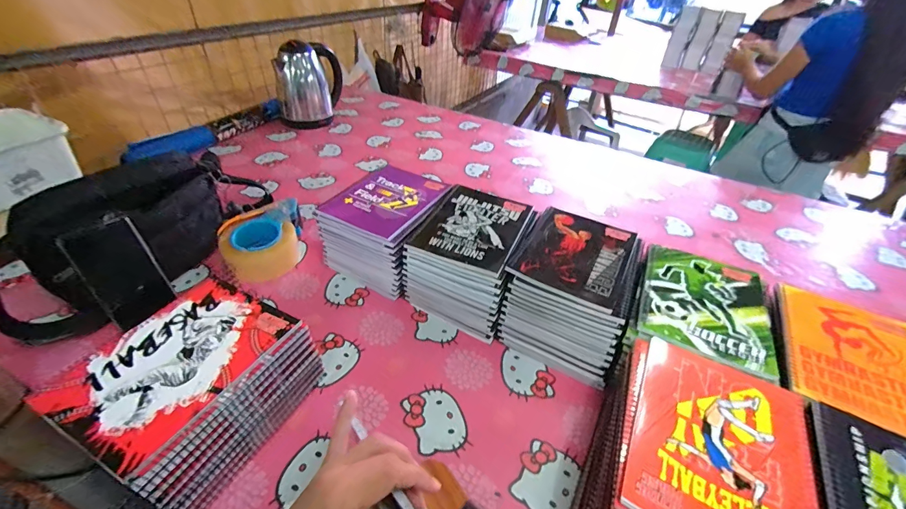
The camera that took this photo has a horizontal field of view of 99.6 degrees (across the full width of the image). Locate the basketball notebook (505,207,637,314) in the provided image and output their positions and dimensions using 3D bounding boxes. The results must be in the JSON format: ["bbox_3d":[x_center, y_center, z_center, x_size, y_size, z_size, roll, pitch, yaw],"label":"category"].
[{"bbox_3d":[0.185,-0.005,0.576,0.146,0.009,0.196,21,42,20],"label":"basketball notebook"}]

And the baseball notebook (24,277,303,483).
[{"bbox_3d":[-0.289,0.108,0.404,0.151,0.015,0.194,20,42,19],"label":"baseball notebook"}]

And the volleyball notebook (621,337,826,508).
[{"bbox_3d":[0.256,0.180,0.361,0.154,0.007,0.202,22,42,21],"label":"volleyball notebook"}]

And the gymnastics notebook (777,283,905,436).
[{"bbox_3d":[0.482,0.118,0.452,0.158,0.006,0.204,23,43,22],"label":"gymnastics notebook"}]

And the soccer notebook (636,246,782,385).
[{"bbox_3d":[0.336,0.062,0.512,0.151,0.007,0.200,20,42,19],"label":"soccer notebook"}]

